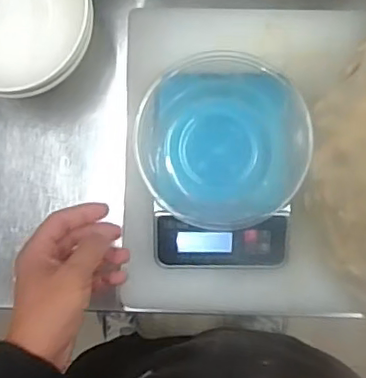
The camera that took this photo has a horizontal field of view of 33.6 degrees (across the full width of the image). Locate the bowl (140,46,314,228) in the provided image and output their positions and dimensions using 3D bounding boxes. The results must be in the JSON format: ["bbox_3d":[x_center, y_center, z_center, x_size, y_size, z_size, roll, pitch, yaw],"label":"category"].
[{"bbox_3d":[0.039,-0.047,0.613,0.168,0.064,0.166,0,86,1],"label":"bowl"}]

